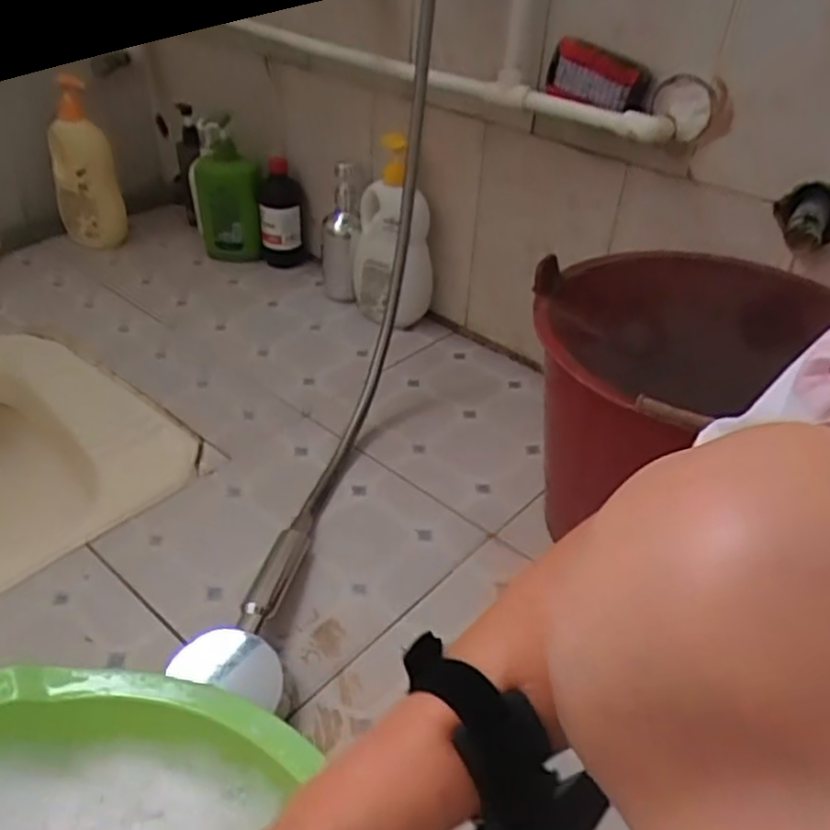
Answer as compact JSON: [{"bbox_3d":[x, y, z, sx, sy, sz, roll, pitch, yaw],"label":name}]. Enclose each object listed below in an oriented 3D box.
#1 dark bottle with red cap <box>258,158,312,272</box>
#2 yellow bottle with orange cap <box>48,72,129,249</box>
[{"bbox_3d":[-0.216,-0.324,1.183,0.073,0.168,0.073,-4,38,-7],"label":"dark bottle with red cap"},{"bbox_3d":[-0.556,-0.406,1.219,0.104,0.269,0.101,-14,40,-19],"label":"yellow bottle with orange cap"}]

